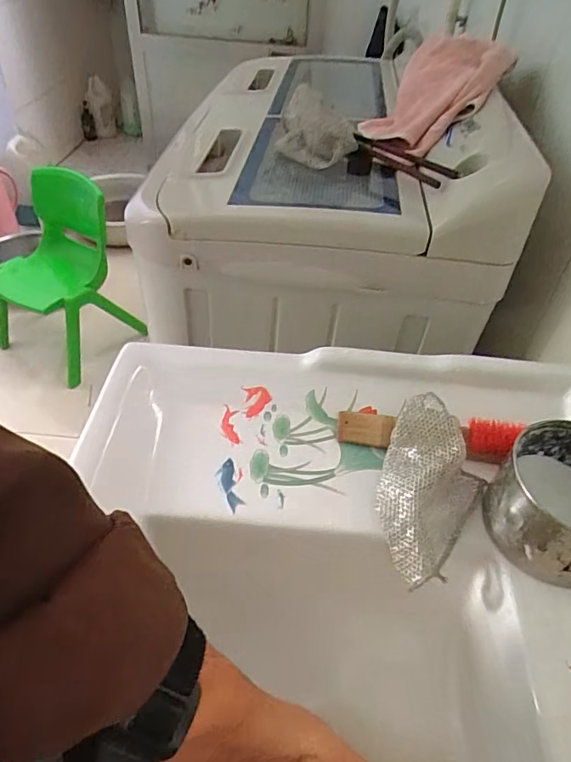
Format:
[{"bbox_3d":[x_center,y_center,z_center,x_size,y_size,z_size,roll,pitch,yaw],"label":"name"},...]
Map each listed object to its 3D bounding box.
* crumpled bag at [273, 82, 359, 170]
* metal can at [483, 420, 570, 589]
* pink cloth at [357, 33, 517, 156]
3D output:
[{"bbox_3d":[0.036,-0.303,0.604,0.100,0.073,0.034,29,49,24],"label":"crumpled bag"},{"bbox_3d":[0.210,0.092,0.376,0.099,0.070,0.105,24,47,20],"label":"metal can"},{"bbox_3d":[0.189,-0.372,0.656,0.174,0.039,0.170,35,92,43],"label":"pink cloth"}]

